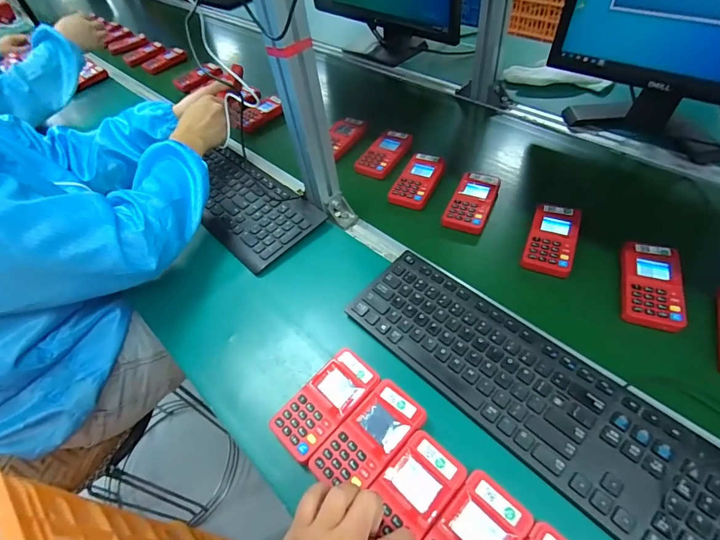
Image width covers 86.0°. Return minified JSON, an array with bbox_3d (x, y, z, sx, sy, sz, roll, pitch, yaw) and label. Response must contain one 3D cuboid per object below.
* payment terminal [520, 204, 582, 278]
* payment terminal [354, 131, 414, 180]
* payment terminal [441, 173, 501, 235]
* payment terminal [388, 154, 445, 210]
[{"bbox_3d":[0.275,-0.045,0.554,0.063,0.022,0.119,17,56,20],"label":"payment terminal"},{"bbox_3d":[0.047,-0.213,0.711,0.065,0.026,0.114,23,58,24],"label":"payment terminal"},{"bbox_3d":[0.181,-0.111,0.622,0.065,0.026,0.116,18,56,21],"label":"payment terminal"},{"bbox_3d":[0.101,-0.154,0.665,0.065,0.020,0.123,20,57,22],"label":"payment terminal"}]

